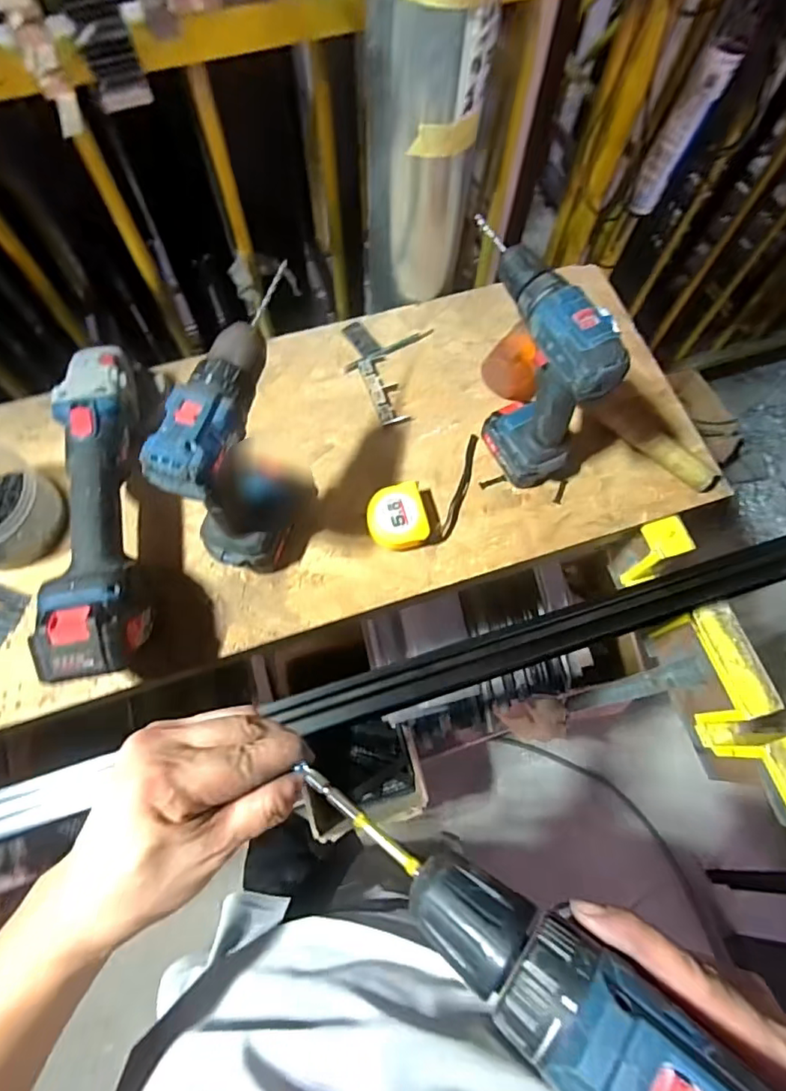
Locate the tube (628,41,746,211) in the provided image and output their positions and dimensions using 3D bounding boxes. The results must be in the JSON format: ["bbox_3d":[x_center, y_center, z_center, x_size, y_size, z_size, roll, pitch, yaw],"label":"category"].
[{"bbox_3d":[0.413,-0.592,0.802,0.057,0.210,0.044,29,71,8],"label":"tube"}]

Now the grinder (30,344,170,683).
[{"bbox_3d":[-0.289,-0.046,0.549,0.096,0.109,0.359,-5,70,-4],"label":"grinder"}]

